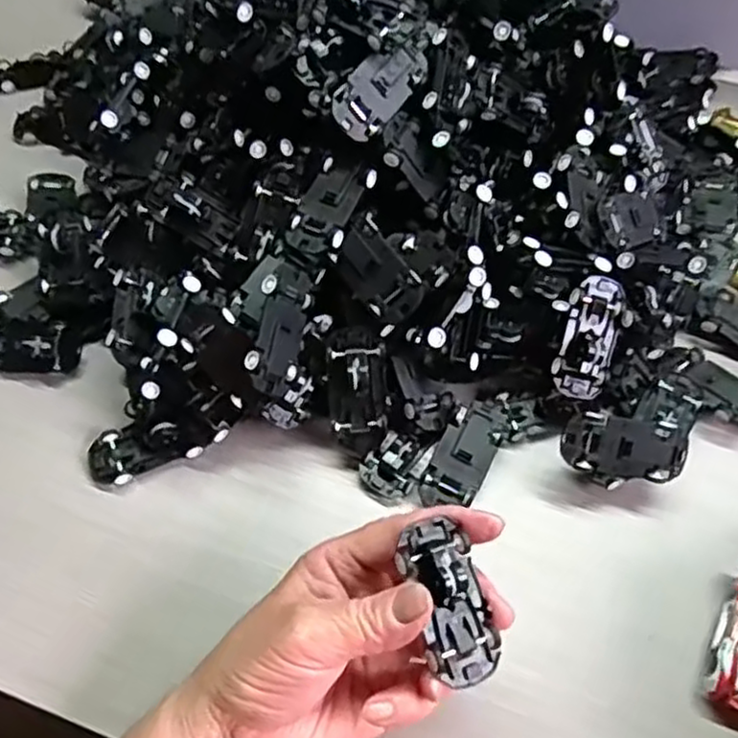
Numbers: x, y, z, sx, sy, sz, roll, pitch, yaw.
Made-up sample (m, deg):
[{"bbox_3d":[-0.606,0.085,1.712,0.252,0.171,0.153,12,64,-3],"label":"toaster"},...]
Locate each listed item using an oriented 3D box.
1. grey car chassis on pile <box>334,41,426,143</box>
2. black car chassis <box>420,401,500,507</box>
[{"bbox_3d":[0.006,-0.149,0.387,0.030,0.004,0.063,42,77,-22],"label":"grey car chassis on pile"},{"bbox_3d":[0.053,0.046,0.401,0.030,0.016,0.067,24,59,14],"label":"black car chassis"}]

